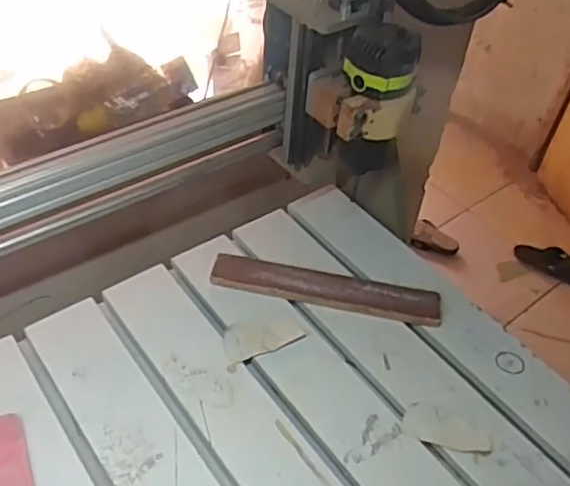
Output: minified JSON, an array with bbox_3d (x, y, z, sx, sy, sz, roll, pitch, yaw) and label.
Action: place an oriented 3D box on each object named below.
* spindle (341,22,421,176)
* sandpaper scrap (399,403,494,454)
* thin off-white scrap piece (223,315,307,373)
[{"bbox_3d":[0.102,-0.163,0.700,0.086,0.167,0.070,14,46,7],"label":"spindle"},{"bbox_3d":[0.183,0.207,0.686,0.098,0.007,0.044,16,46,9],"label":"sandpaper scrap"},{"bbox_3d":[-0.032,0.114,0.756,0.102,0.007,0.056,-20,51,-24],"label":"thin off-white scrap piece"}]

